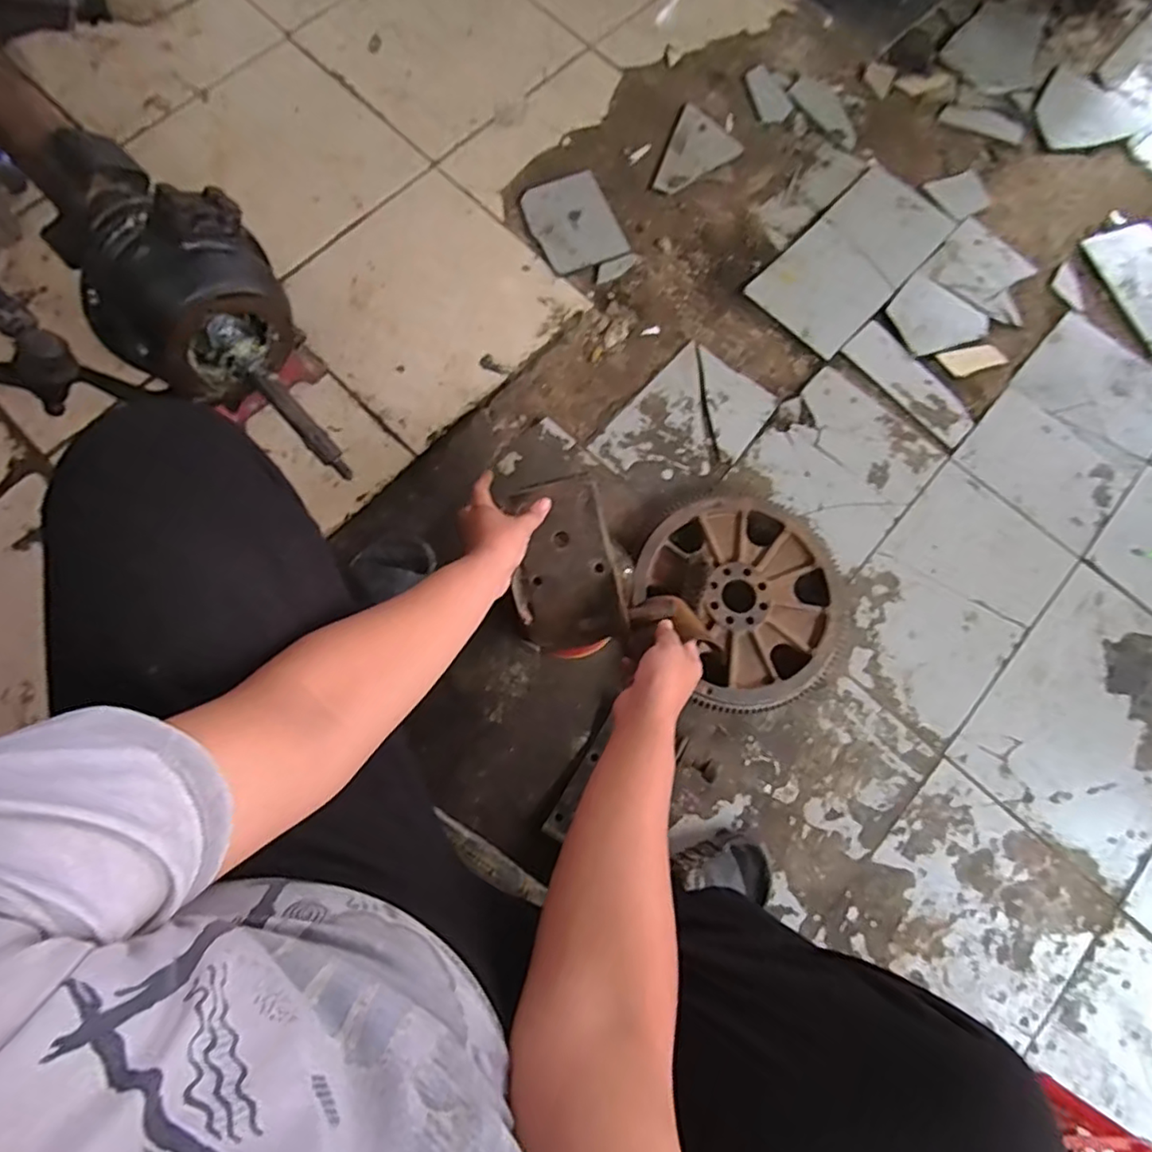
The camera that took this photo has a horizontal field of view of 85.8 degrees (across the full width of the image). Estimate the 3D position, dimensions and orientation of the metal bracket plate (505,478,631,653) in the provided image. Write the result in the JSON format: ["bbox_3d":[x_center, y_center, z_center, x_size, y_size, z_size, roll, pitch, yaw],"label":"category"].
[{"bbox_3d":[-0.015,-0.012,0.747,0.122,0.058,0.196,-13,80,-3],"label":"metal bracket plate"}]

